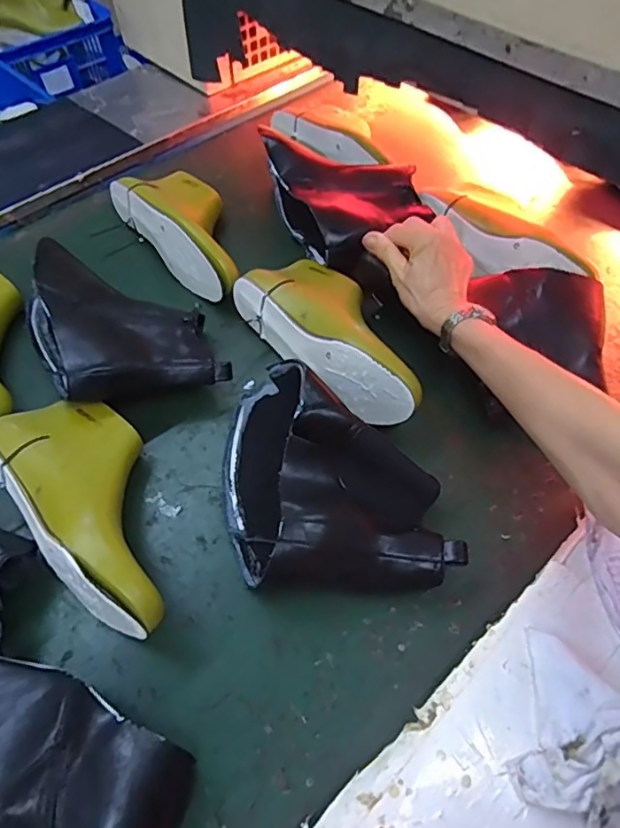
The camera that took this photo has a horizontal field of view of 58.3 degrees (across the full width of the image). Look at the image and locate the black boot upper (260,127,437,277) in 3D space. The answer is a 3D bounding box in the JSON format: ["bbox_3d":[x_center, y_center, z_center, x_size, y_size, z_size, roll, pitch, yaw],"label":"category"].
[{"bbox_3d":[0.041,-0.261,0.701,0.146,0.090,0.241,-25,61,-16],"label":"black boot upper"}]

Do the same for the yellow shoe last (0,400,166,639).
[{"bbox_3d":[-0.179,0.075,0.471,0.111,0.081,0.236,-33,63,-20],"label":"yellow shoe last"}]

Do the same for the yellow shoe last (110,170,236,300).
[{"bbox_3d":[-0.144,-0.240,0.692,0.110,0.081,0.250,-33,61,-19],"label":"yellow shoe last"}]

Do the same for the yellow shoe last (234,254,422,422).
[{"bbox_3d":[0.034,-0.091,0.585,0.113,0.072,0.243,-33,63,-20],"label":"yellow shoe last"}]

